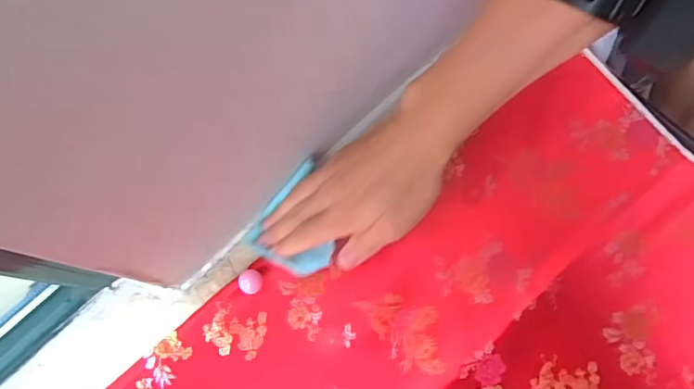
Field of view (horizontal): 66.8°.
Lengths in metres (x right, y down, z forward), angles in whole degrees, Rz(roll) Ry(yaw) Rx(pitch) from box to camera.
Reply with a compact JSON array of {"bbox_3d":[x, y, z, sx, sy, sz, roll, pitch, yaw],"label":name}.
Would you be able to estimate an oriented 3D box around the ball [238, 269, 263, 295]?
[{"bbox_3d":[-0.081,0.075,0.449,0.020,0.016,0.020,0,75,1],"label":"ball"}]

